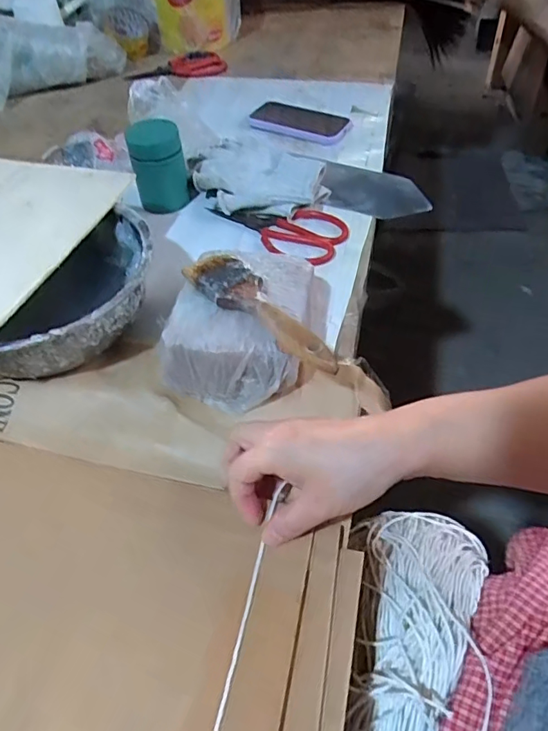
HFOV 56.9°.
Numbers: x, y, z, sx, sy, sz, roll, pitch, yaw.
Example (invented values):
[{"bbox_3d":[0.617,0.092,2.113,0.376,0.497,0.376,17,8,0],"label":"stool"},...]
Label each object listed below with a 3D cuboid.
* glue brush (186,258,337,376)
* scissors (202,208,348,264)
[{"bbox_3d":[-0.008,-0.047,0.411,0.041,0.015,0.169,-37,59,-24],"label":"glue brush"},{"bbox_3d":[-0.001,-0.168,0.600,0.167,0.013,0.080,19,55,17],"label":"scissors"}]

